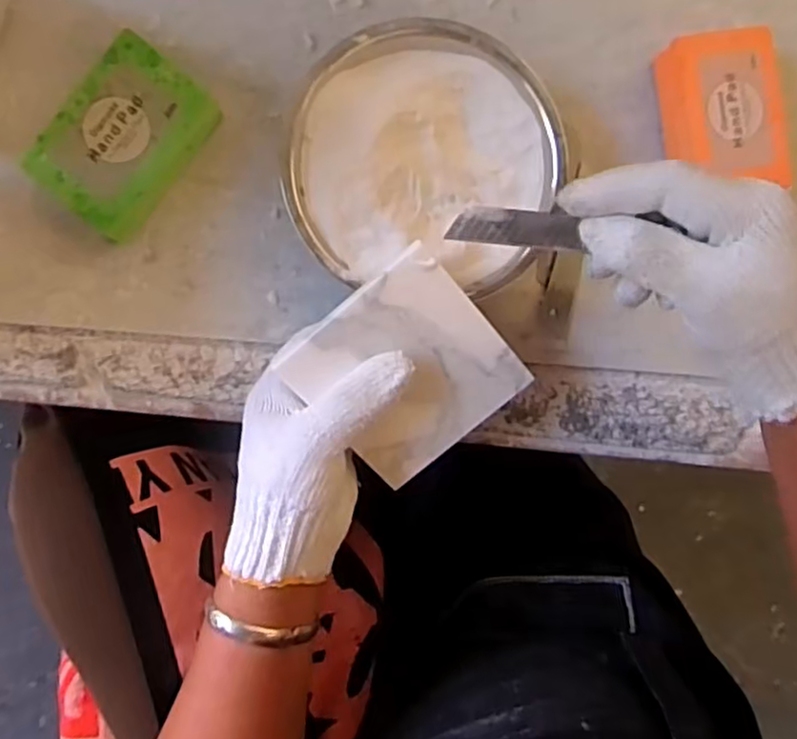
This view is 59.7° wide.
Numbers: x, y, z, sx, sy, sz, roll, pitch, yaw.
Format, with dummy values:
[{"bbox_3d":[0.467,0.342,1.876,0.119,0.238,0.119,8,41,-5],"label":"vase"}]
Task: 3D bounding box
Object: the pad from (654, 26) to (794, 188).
[{"bbox_3d":[0.190,-0.152,0.410,0.061,0.034,0.086,-9,94,-8],"label":"pad"}]

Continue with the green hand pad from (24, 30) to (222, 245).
[{"bbox_3d":[-0.147,-0.122,0.376,0.064,0.031,0.092,37,87,-9],"label":"green hand pad"}]

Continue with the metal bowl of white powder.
[{"bbox_3d":[0.013,-0.115,0.384,0.145,0.037,0.135,0,93,-9],"label":"metal bowl of white powder"}]

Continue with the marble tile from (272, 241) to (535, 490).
[{"bbox_3d":[0.006,0.002,0.369,0.097,0.004,0.102,-41,111,6],"label":"marble tile"}]

